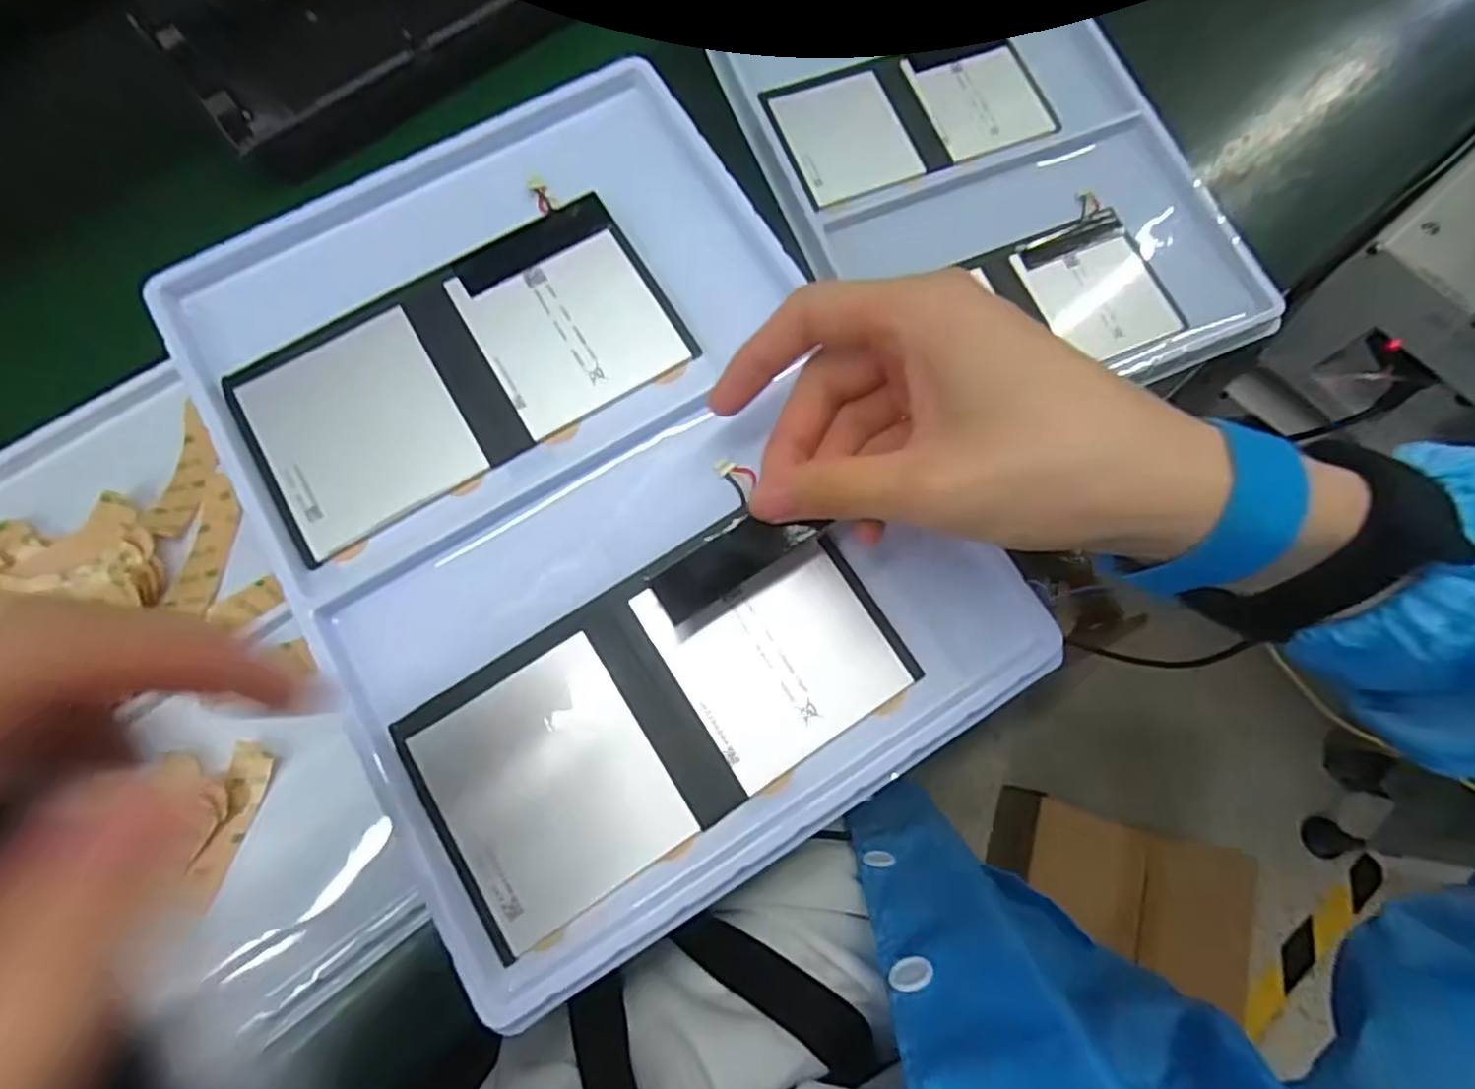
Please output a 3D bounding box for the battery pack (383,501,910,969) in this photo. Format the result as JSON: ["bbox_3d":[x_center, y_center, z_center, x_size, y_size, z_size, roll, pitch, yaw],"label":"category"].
[{"bbox_3d":[-0.027,0.058,0.244,0.172,0.009,0.087,-32,76,-9],"label":"battery pack"}]

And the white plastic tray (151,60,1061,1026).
[{"bbox_3d":[-0.062,-0.034,0.265,0.234,0.023,0.325,-31,76,-8],"label":"white plastic tray"}]

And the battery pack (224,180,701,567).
[{"bbox_3d":[-0.113,-0.074,0.277,0.170,0.008,0.093,-31,75,-8],"label":"battery pack"}]

